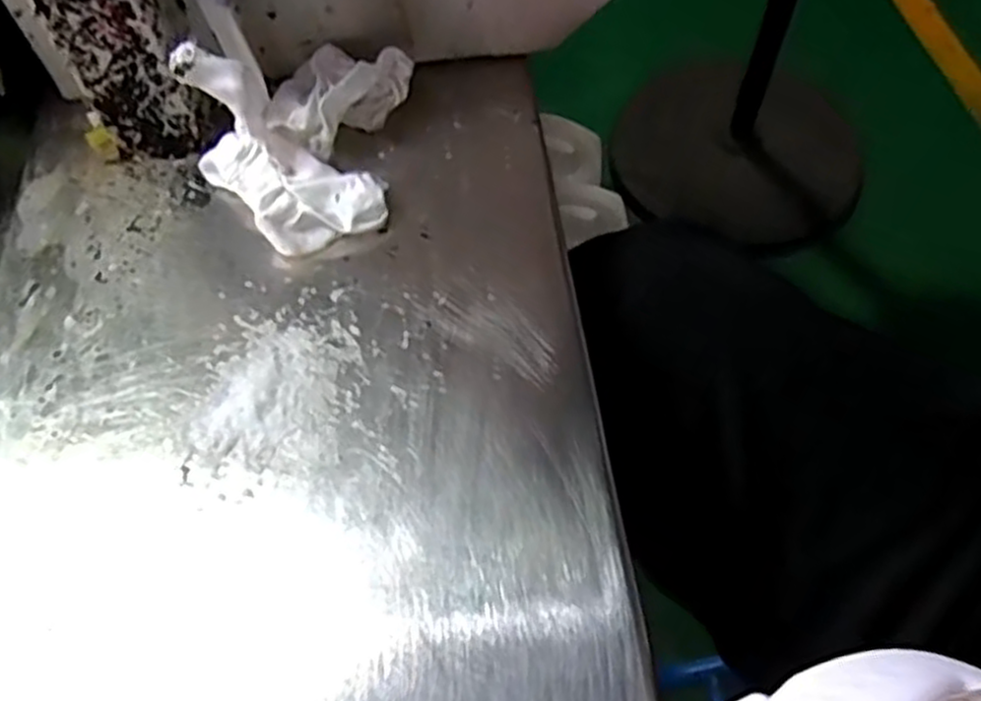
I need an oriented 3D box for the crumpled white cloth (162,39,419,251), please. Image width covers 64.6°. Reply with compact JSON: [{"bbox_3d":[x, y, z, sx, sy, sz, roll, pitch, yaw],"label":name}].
[{"bbox_3d":[-0.074,-0.100,0.320,0.092,0.066,0.090,-26,63,-13],"label":"crumpled white cloth"}]

